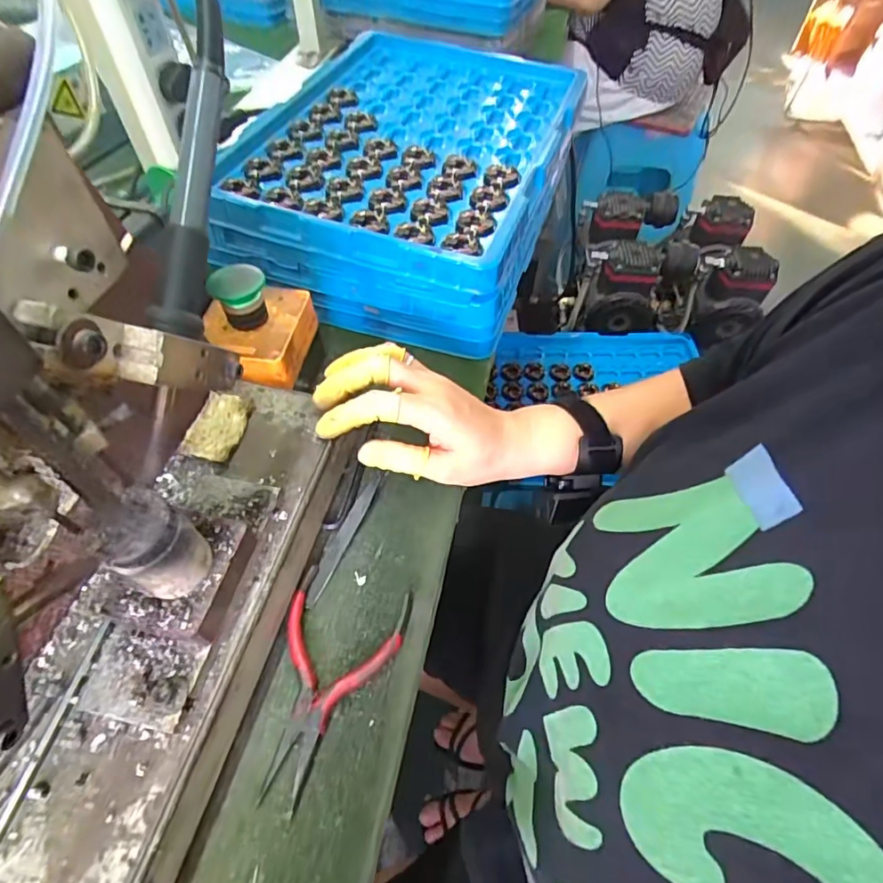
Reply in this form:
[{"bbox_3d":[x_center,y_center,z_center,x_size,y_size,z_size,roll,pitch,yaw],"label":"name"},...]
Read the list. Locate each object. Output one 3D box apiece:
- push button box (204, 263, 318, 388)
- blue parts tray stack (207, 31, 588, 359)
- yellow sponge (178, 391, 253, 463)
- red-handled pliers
[{"bbox_3d":[-0.138,-0.088,0.374,0.069,0.061,0.078,6,56,4],"label":"push button box"},{"bbox_3d":[-0.024,-0.274,0.523,0.265,0.092,0.372,16,57,10],"label":"blue parts tray stack"},{"bbox_3d":[-0.145,-0.010,0.335,0.032,0.007,0.050,9,56,5],"label":"yellow sponge"},{"bbox_3d":[-0.064,0.137,0.294,0.069,0.013,0.118,11,56,6],"label":"red-handled pliers"}]

